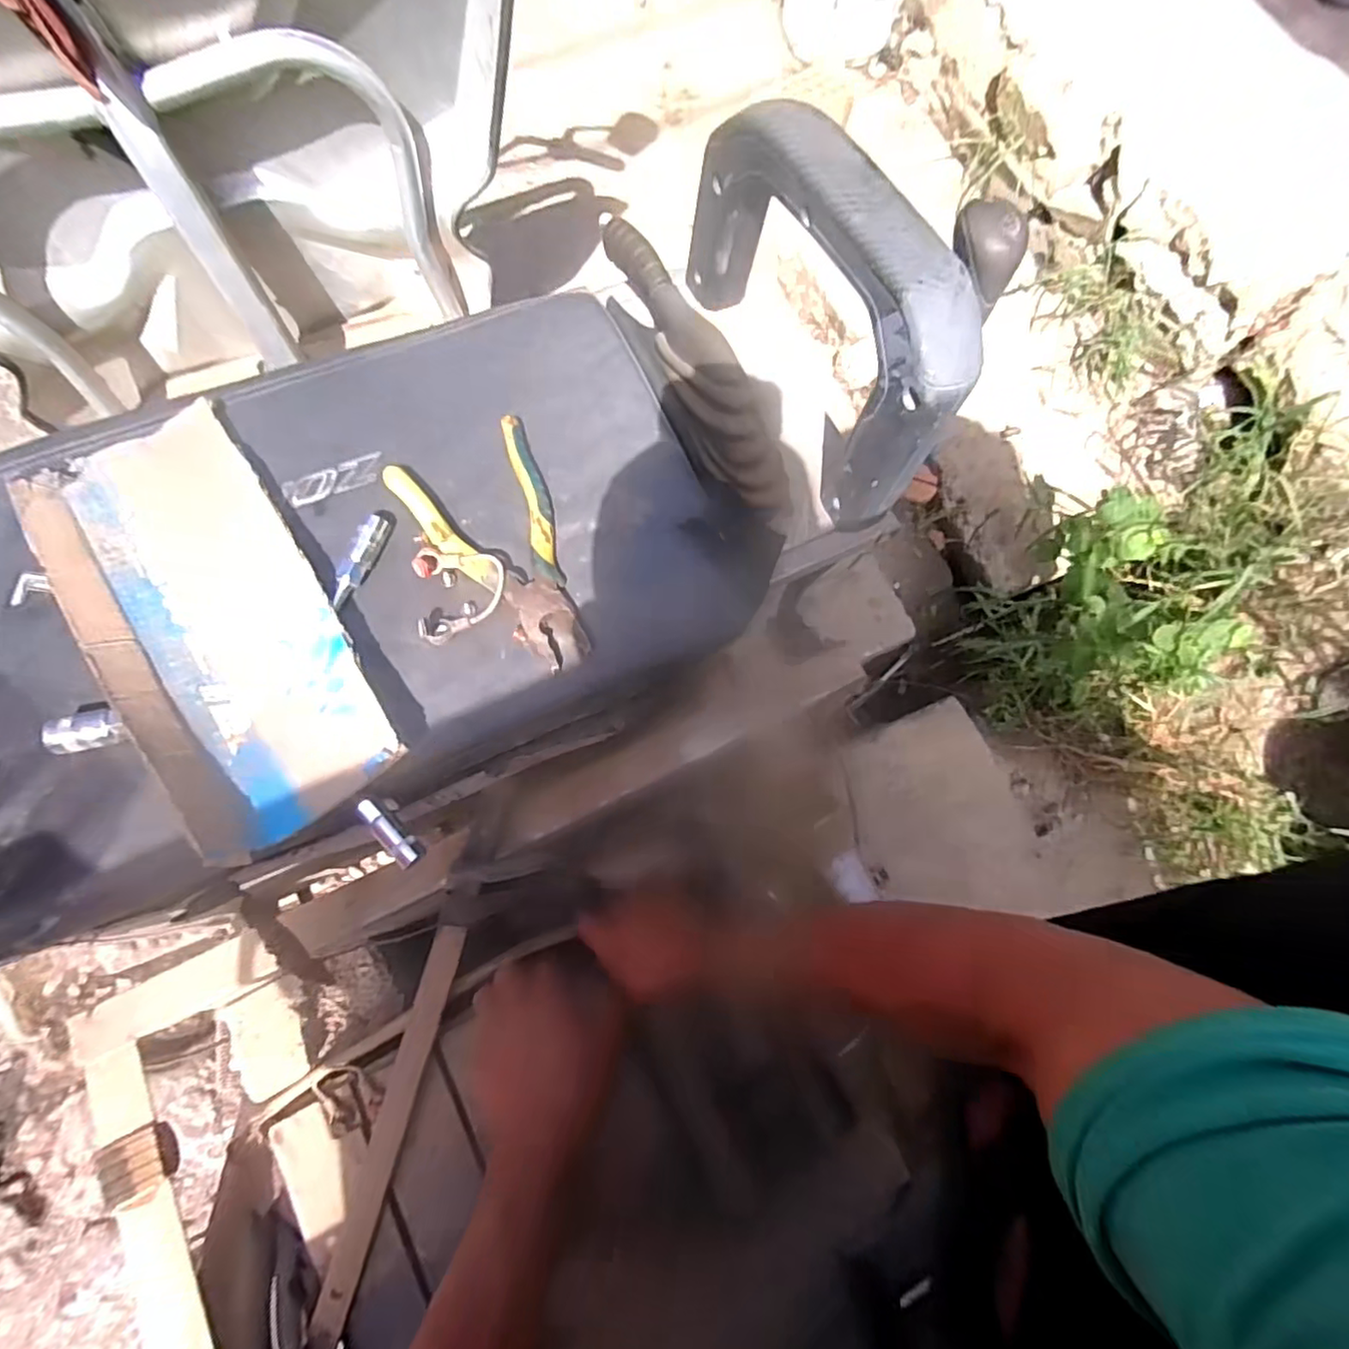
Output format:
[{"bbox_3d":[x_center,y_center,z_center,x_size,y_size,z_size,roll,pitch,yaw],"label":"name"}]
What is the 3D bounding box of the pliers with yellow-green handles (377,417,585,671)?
[{"bbox_3d":[-0.113,-0.087,0.446,0.097,0.013,0.184,-30,77,-10],"label":"pliers with yellow-green handles"}]

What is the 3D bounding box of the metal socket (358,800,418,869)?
[{"bbox_3d":[-0.177,0.098,0.398,0.010,0.010,0.049,-41,80,-12],"label":"metal socket"}]

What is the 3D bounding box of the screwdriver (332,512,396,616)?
[{"bbox_3d":[-0.215,-0.080,0.440,0.013,0.011,0.089,18,75,3],"label":"screwdriver"}]

